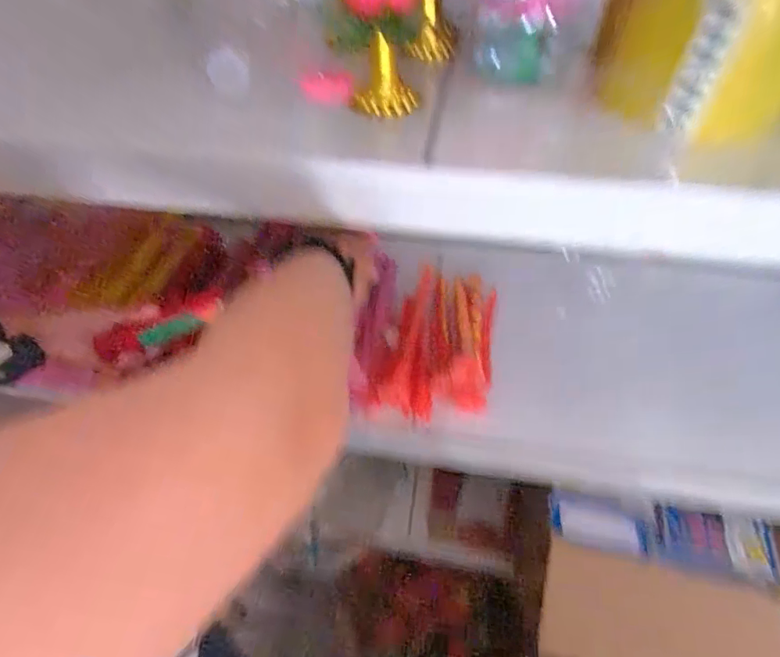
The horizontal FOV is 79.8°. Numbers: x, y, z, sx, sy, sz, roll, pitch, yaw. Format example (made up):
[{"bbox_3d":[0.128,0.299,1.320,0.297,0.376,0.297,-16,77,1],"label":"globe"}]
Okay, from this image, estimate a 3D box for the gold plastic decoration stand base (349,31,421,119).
[{"bbox_3d":[-0.005,-0.223,0.403,0.058,0.060,0.059,-2,47,-1],"label":"gold plastic decoration stand base"}]

